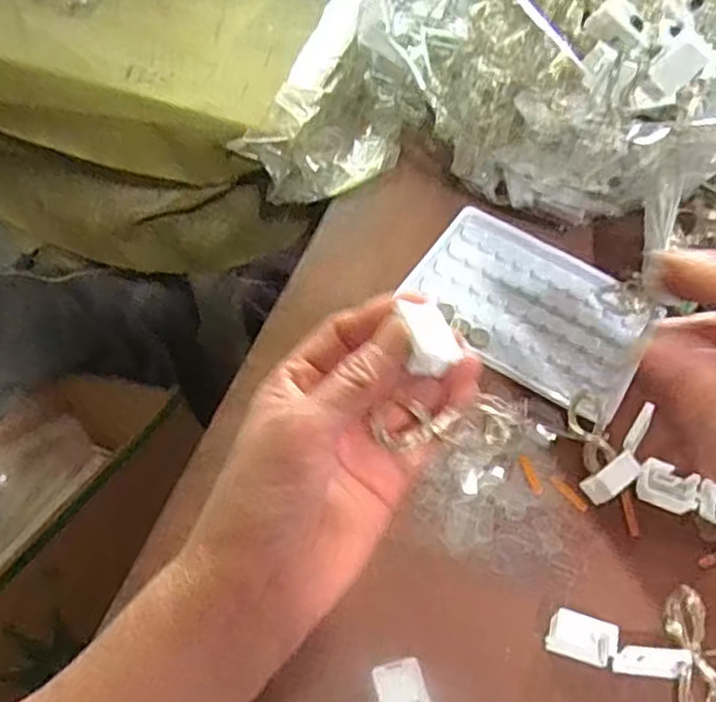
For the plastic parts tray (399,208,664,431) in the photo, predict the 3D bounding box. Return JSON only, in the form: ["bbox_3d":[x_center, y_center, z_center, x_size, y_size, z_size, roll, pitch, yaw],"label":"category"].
[{"bbox_3d":[0.096,-0.026,0.395,0.129,0.014,0.092,31,61,16],"label":"plastic parts tray"}]

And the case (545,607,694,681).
[{"bbox_3d":[0.109,0.126,0.296,0.057,0.014,0.017,17,59,8],"label":"case"}]

